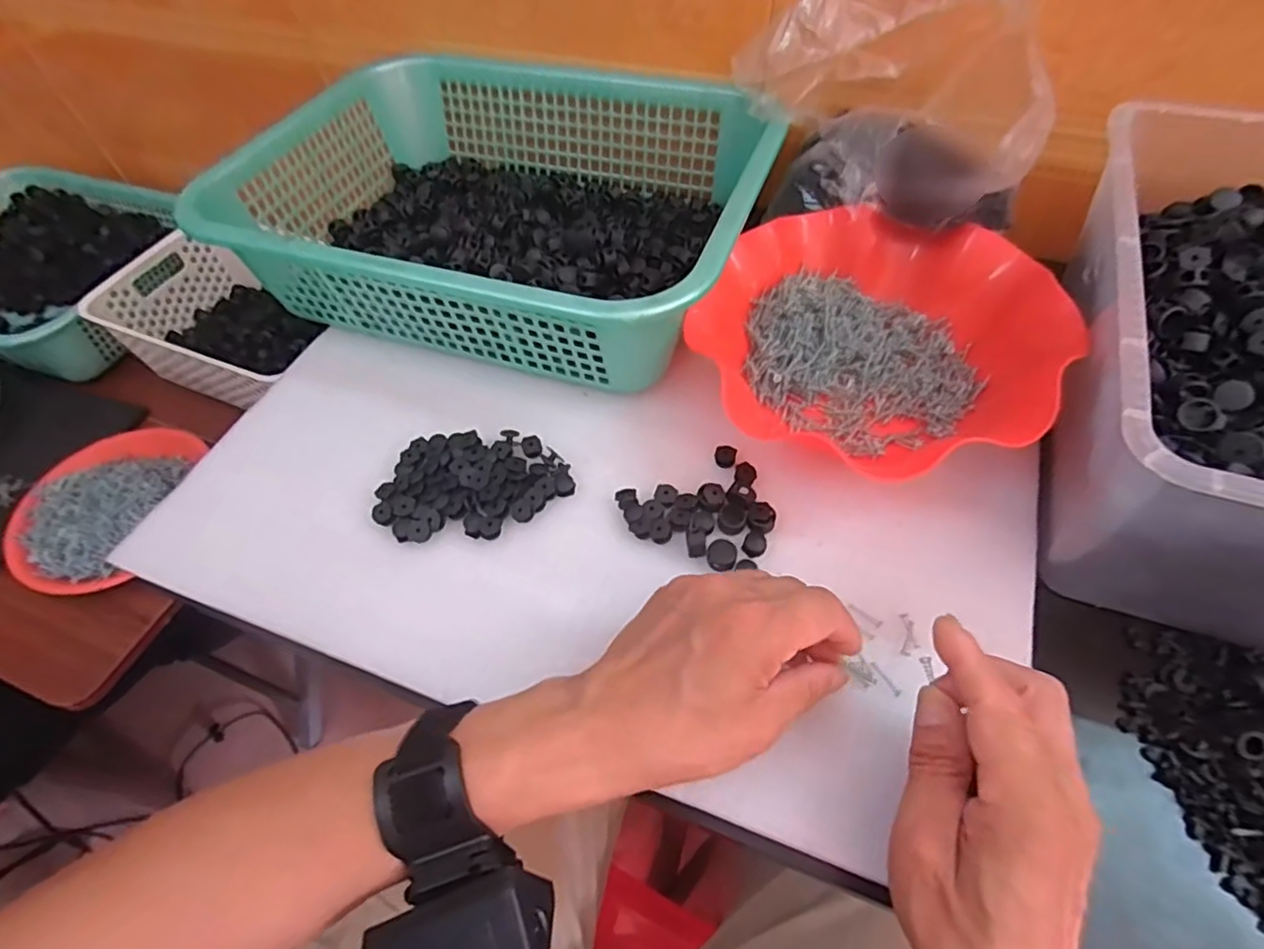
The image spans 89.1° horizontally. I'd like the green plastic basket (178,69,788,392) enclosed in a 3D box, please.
[{"bbox_3d":[-0.092,-0.214,0.500,0.376,0.104,0.292,15,60,13],"label":"green plastic basket"}]

